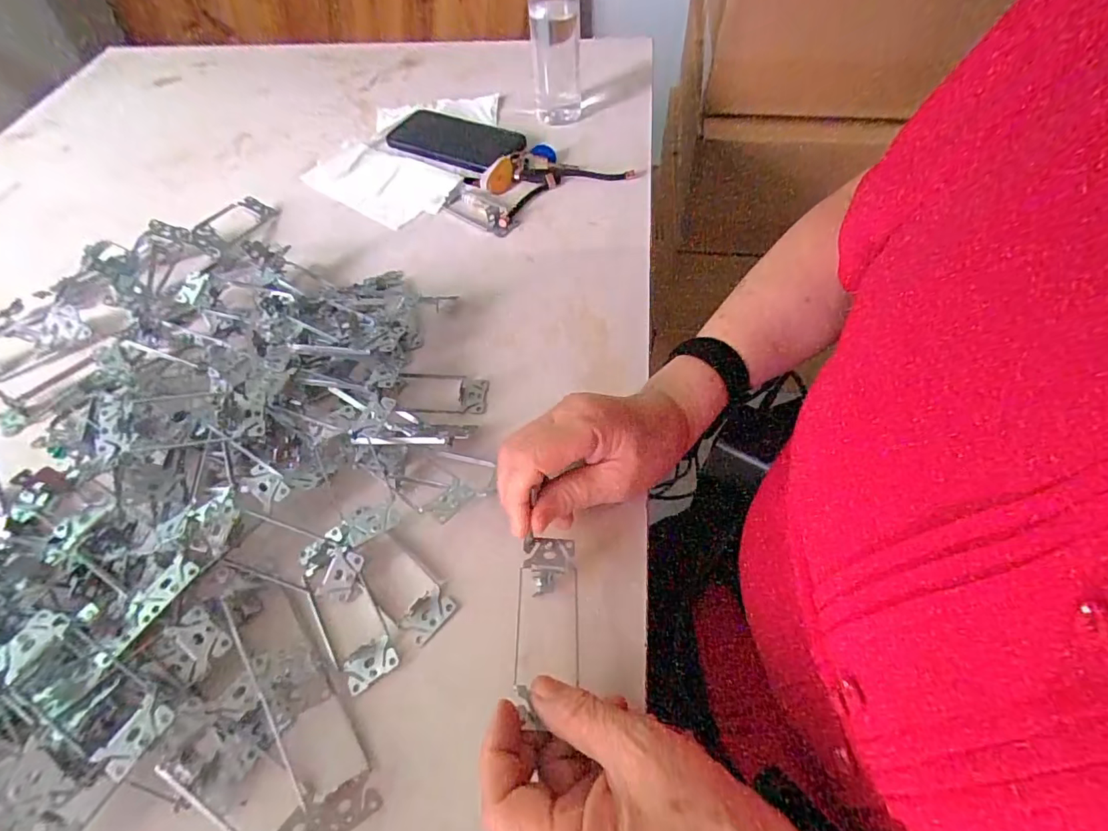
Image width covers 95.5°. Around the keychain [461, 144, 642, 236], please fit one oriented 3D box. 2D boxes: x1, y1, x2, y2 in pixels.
[{"bbox_3d":[-0.015,-0.270,0.572,0.180,0.031,0.111,-27,60,-14],"label":"keychain"}]

